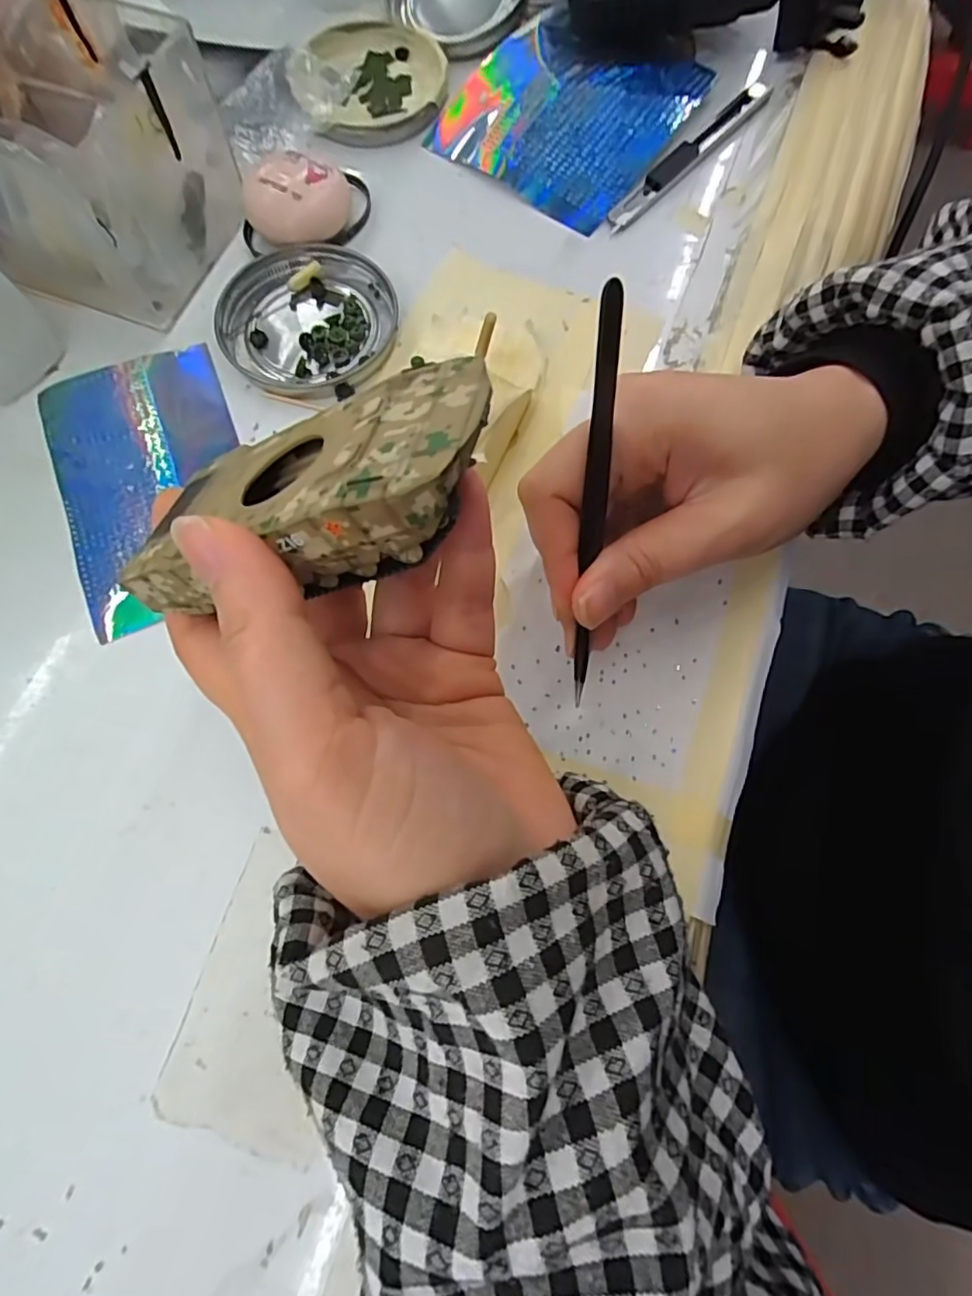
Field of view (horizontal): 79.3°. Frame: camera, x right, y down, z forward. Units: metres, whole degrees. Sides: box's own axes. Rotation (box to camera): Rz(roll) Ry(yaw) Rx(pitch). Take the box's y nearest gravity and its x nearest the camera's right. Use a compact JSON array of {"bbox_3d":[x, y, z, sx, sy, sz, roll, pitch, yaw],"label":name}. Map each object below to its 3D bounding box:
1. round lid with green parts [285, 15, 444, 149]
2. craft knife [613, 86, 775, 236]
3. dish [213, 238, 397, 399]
[{"bbox_3d":[-0.061,-0.301,0.309,0.077,0.014,0.081,0,74,-1],"label":"round lid with green parts"},{"bbox_3d":[0.104,-0.252,0.299,0.013,0.006,0.125,41,77,10],"label":"craft knife"},{"bbox_3d":[-0.082,-0.150,0.266,0.077,0.008,0.076,0,73,0],"label":"dish"}]

